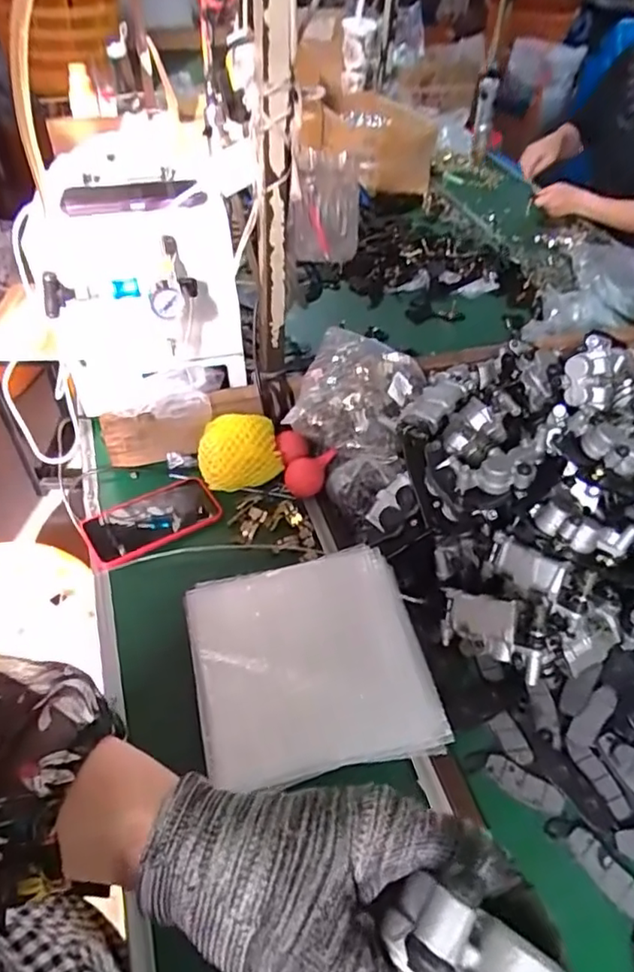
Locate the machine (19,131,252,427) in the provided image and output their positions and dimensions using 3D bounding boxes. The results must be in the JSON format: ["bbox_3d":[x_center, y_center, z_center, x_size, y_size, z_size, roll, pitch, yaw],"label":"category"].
[{"bbox_3d":[-0.227,-0.264,0.781,0.232,0.219,0.268,-8,48,-9],"label":"machine"}]

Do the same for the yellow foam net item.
[{"bbox_3d":[-0.098,-0.040,0.761,0.103,0.087,0.075,-5,48,-6],"label":"yellow foam net item"}]

